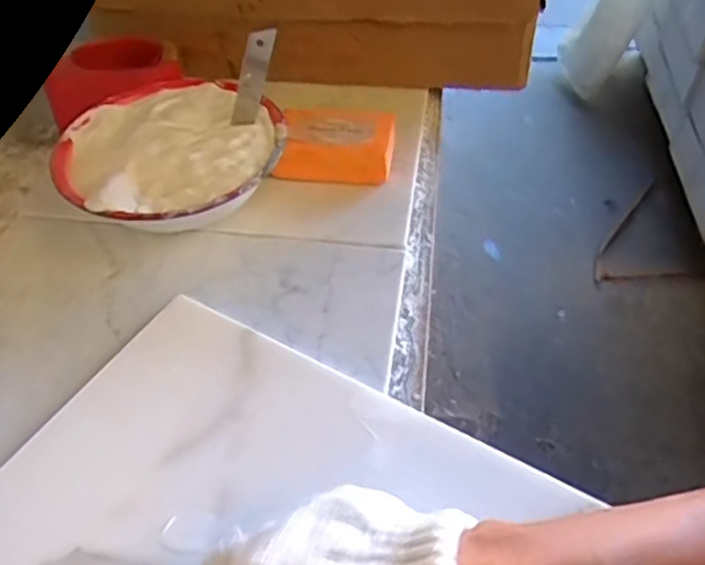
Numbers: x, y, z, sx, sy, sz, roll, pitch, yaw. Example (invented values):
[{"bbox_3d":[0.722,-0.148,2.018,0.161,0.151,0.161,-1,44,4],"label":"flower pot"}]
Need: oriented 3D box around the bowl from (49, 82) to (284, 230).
[{"bbox_3d":[-0.134,-0.089,0.517,0.163,0.055,0.171,-1,50,1],"label":"bowl"}]

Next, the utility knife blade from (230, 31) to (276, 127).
[{"bbox_3d":[-0.074,-0.151,0.490,0.019,0.082,0.005,20,48,-6],"label":"utility knife blade"}]

